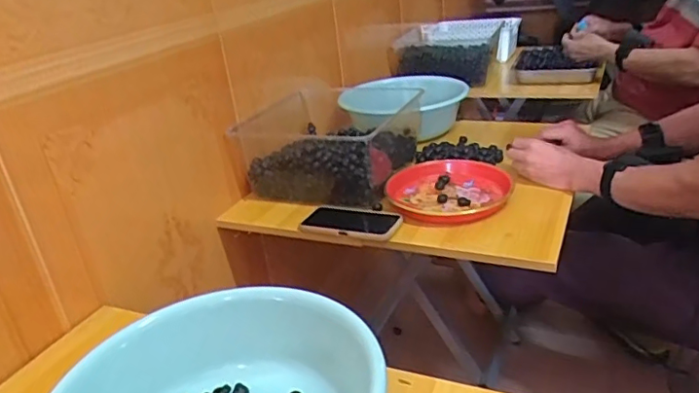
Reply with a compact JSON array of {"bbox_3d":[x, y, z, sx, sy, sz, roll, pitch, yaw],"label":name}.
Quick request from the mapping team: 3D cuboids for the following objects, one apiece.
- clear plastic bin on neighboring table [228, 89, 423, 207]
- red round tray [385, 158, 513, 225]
[{"bbox_3d":[-0.045,-0.106,1.090,0.315,0.128,0.279,7,28,25],"label":"clear plastic bin on neighboring table"},{"bbox_3d":[0.172,-0.015,0.962,0.197,0.028,0.201,-5,25,2],"label":"red round tray"}]

